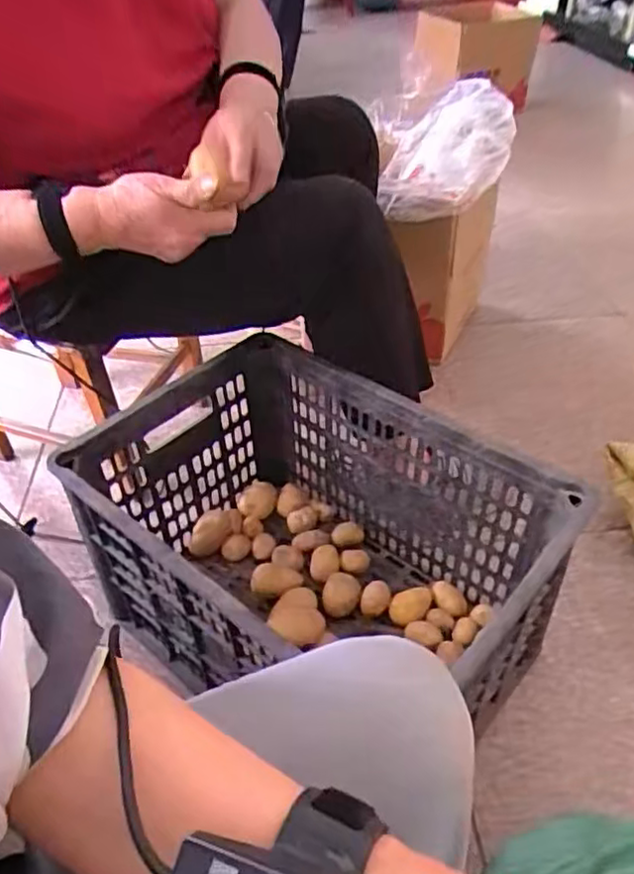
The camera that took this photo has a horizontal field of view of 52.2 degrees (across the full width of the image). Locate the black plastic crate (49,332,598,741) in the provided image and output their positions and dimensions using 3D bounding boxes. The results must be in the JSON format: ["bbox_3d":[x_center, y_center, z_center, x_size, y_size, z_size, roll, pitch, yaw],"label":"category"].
[{"bbox_3d":[-0.010,0.146,0.780,0.494,0.300,0.346,32,52,33],"label":"black plastic crate"}]

